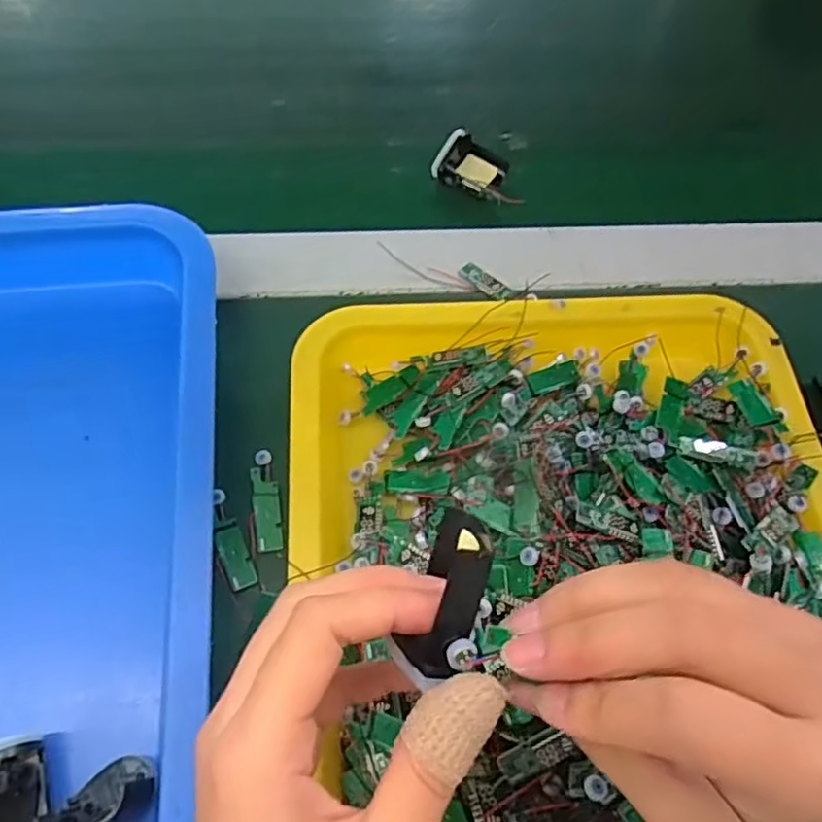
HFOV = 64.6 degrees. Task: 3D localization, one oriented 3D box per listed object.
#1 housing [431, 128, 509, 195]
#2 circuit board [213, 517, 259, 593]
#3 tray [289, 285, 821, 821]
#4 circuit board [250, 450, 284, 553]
[{"bbox_3d":[0.043,-0.171,0.444,0.042,0.024,0.041,30,65,11],"label":"housing"},{"bbox_3d":[-0.087,0.070,0.318,0.013,0.005,0.036,-22,67,-14],"label":"circuit board"},{"bbox_3d":[0.077,0.083,0.290,0.259,0.045,0.340,-3,64,-5],"label":"tray"},{"bbox_3d":[-0.073,0.045,0.331,0.013,0.009,0.053,-9,64,-8],"label":"circuit board"}]

